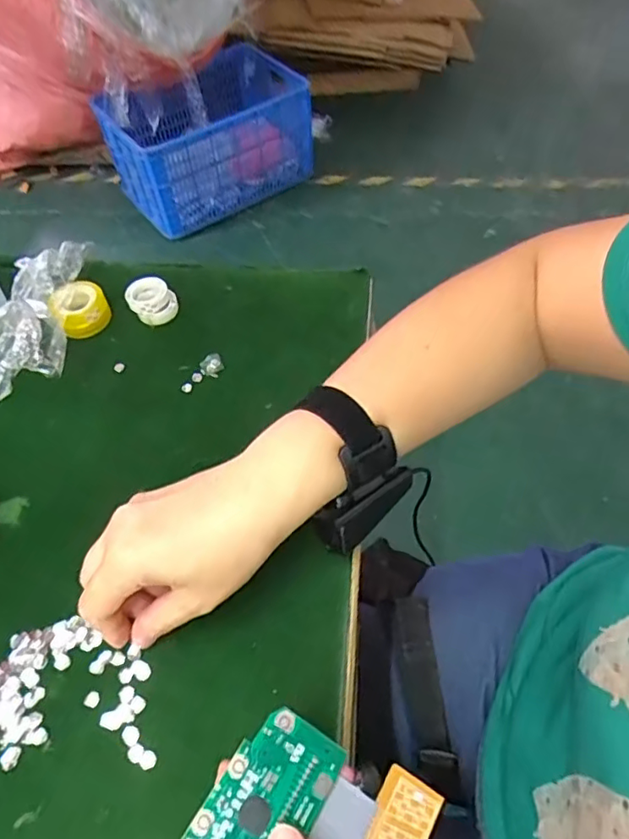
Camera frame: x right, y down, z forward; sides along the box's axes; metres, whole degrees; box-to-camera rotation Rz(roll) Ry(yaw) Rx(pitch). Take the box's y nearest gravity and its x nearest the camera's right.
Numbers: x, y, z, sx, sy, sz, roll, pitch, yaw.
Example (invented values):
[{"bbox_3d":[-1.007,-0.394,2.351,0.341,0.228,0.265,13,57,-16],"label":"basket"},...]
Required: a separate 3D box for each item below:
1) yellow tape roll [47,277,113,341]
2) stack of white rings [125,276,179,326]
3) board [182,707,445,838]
[{"bbox_3d":[-0.202,-0.097,0.488,0.045,0.028,0.043,-1,54,2],"label":"yellow tape roll"},{"bbox_3d":[-0.144,-0.106,0.500,0.040,0.020,0.040,-24,57,-14],"label":"stack of white rings"},{"bbox_3d":[-0.004,0.178,0.236,0.087,0.016,0.091,27,59,17],"label":"board"}]

